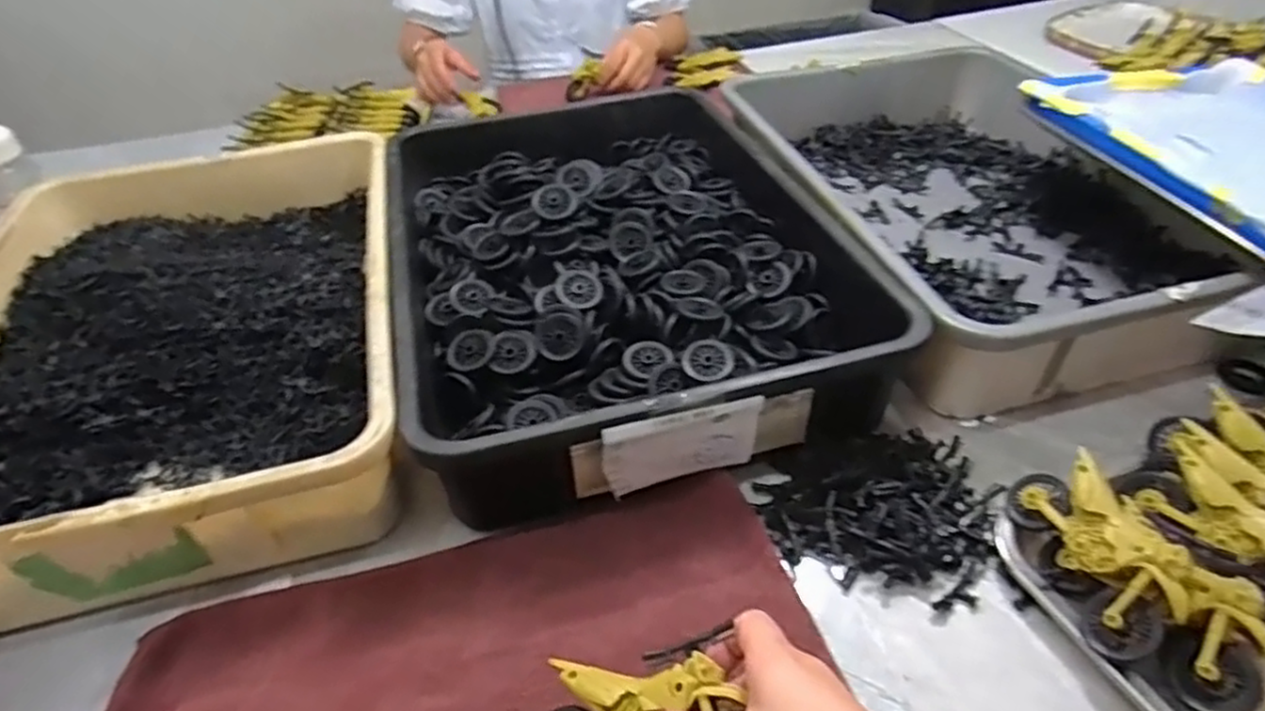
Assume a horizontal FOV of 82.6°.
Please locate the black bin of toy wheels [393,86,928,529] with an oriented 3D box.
[{"bbox_3d":[-0.026,-0.114,0.647,0.363,0.092,0.513,-13,41,-10],"label":"black bin of toy wheels"}]

